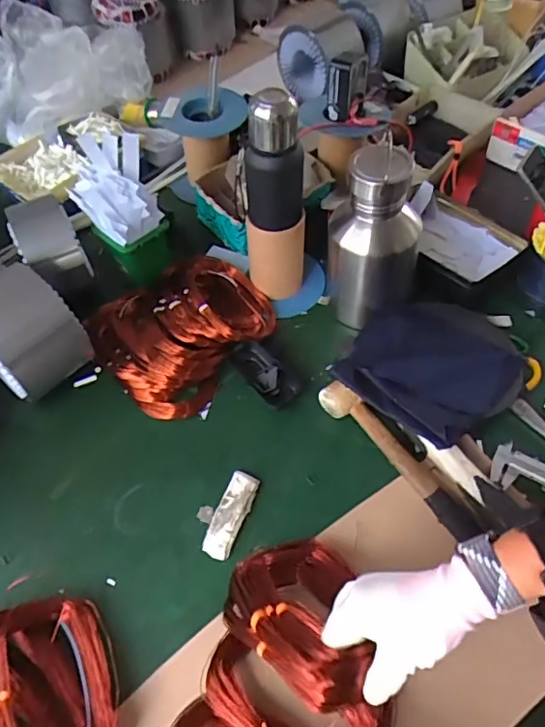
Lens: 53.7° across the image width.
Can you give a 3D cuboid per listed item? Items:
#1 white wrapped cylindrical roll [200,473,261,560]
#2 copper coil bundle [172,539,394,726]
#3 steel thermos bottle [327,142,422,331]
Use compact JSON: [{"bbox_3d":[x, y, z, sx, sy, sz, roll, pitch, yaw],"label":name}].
[{"bbox_3d":[-0.048,0.176,0.630,0.035,0.013,0.101,16,58,14],"label":"white wrapped cylindrical roll"},{"bbox_3d":[0.010,0.291,0.474,0.171,0.122,0.276,20,58,16],"label":"copper coil bundle"},{"bbox_3d":[0.136,-0.160,0.722,0.121,0.242,0.101,5,56,6],"label":"steel thermos bottle"}]

